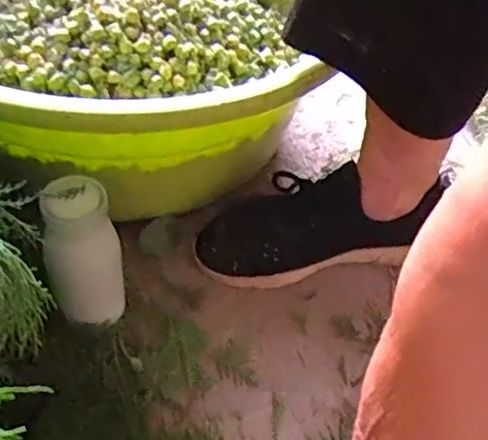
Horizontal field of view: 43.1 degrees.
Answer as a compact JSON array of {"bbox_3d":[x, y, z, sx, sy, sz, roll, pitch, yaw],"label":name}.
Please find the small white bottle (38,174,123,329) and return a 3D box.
[{"bbox_3d":[-0.121,0.030,0.476,0.051,0.140,0.051,-8,50,-12],"label":"small white bottle"}]

